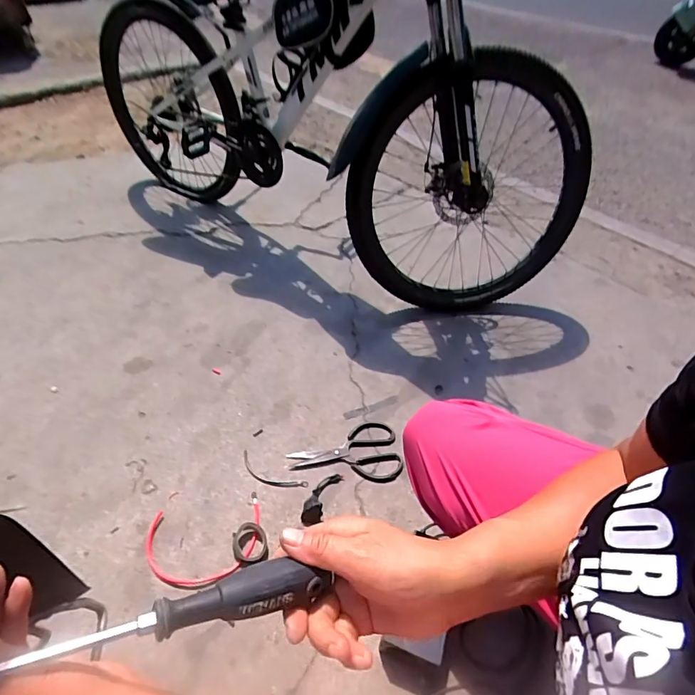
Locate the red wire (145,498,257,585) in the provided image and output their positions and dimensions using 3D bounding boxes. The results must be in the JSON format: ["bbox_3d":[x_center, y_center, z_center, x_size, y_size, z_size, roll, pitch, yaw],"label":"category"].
[{"bbox_3d":[-0.238,0.320,0.727,0.184,0.010,0.129,-6,45,-10],"label":"red wire"}]

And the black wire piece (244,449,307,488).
[{"bbox_3d":[-0.144,0.239,0.826,0.140,0.005,0.042,20,46,16],"label":"black wire piece"}]

